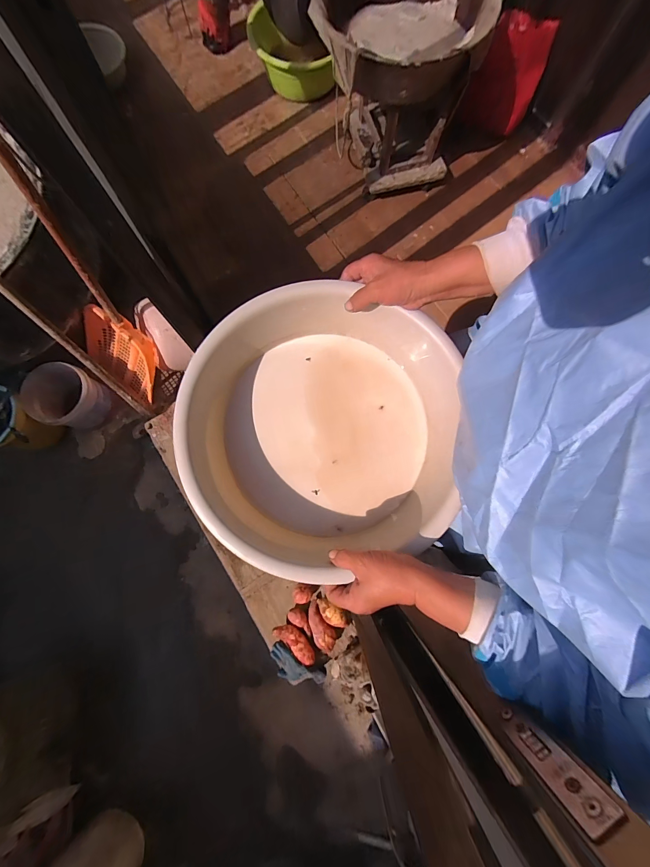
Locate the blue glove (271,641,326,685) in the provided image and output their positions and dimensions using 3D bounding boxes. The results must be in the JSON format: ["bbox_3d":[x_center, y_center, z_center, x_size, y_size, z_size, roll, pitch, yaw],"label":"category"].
[{"bbox_3d":[-0.109,0.862,1.207,0.208,0.055,0.104,34,81,7],"label":"blue glove"}]

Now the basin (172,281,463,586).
[{"bbox_3d":[-0.012,-0.002,0.442,0.325,0.117,0.340,0,79,0],"label":"basin"}]

